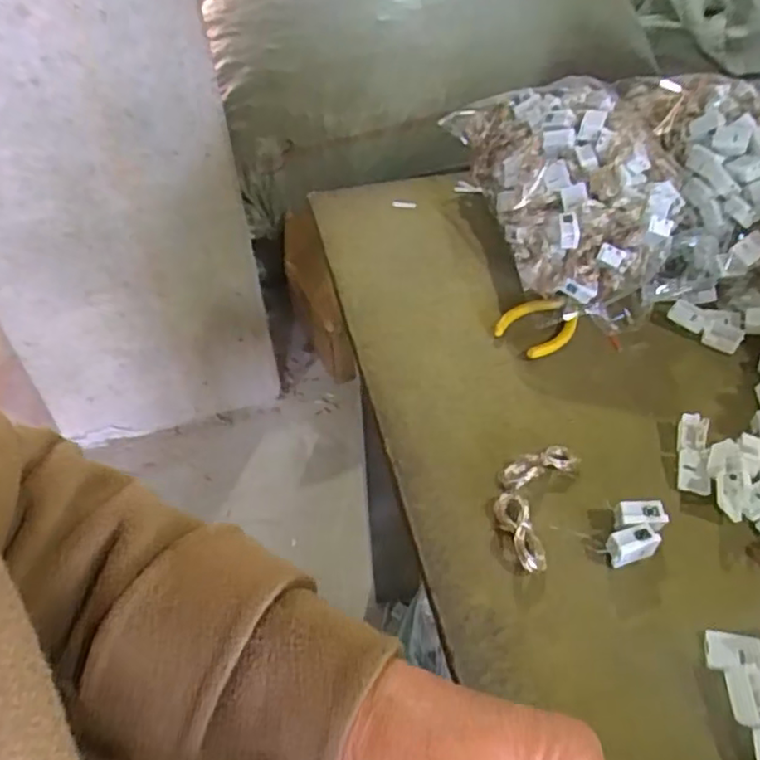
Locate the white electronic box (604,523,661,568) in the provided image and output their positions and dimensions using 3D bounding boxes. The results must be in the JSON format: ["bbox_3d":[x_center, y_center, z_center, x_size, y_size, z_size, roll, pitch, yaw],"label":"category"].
[{"bbox_3d":[0.143,0.094,0.372,0.028,0.018,0.014,-16,47,-10],"label":"white electronic box"}]

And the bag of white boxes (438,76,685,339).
[{"bbox_3d":[0.155,-0.162,0.553,0.177,0.105,0.252,0,46,6],"label":"bag of white boxes"}]

